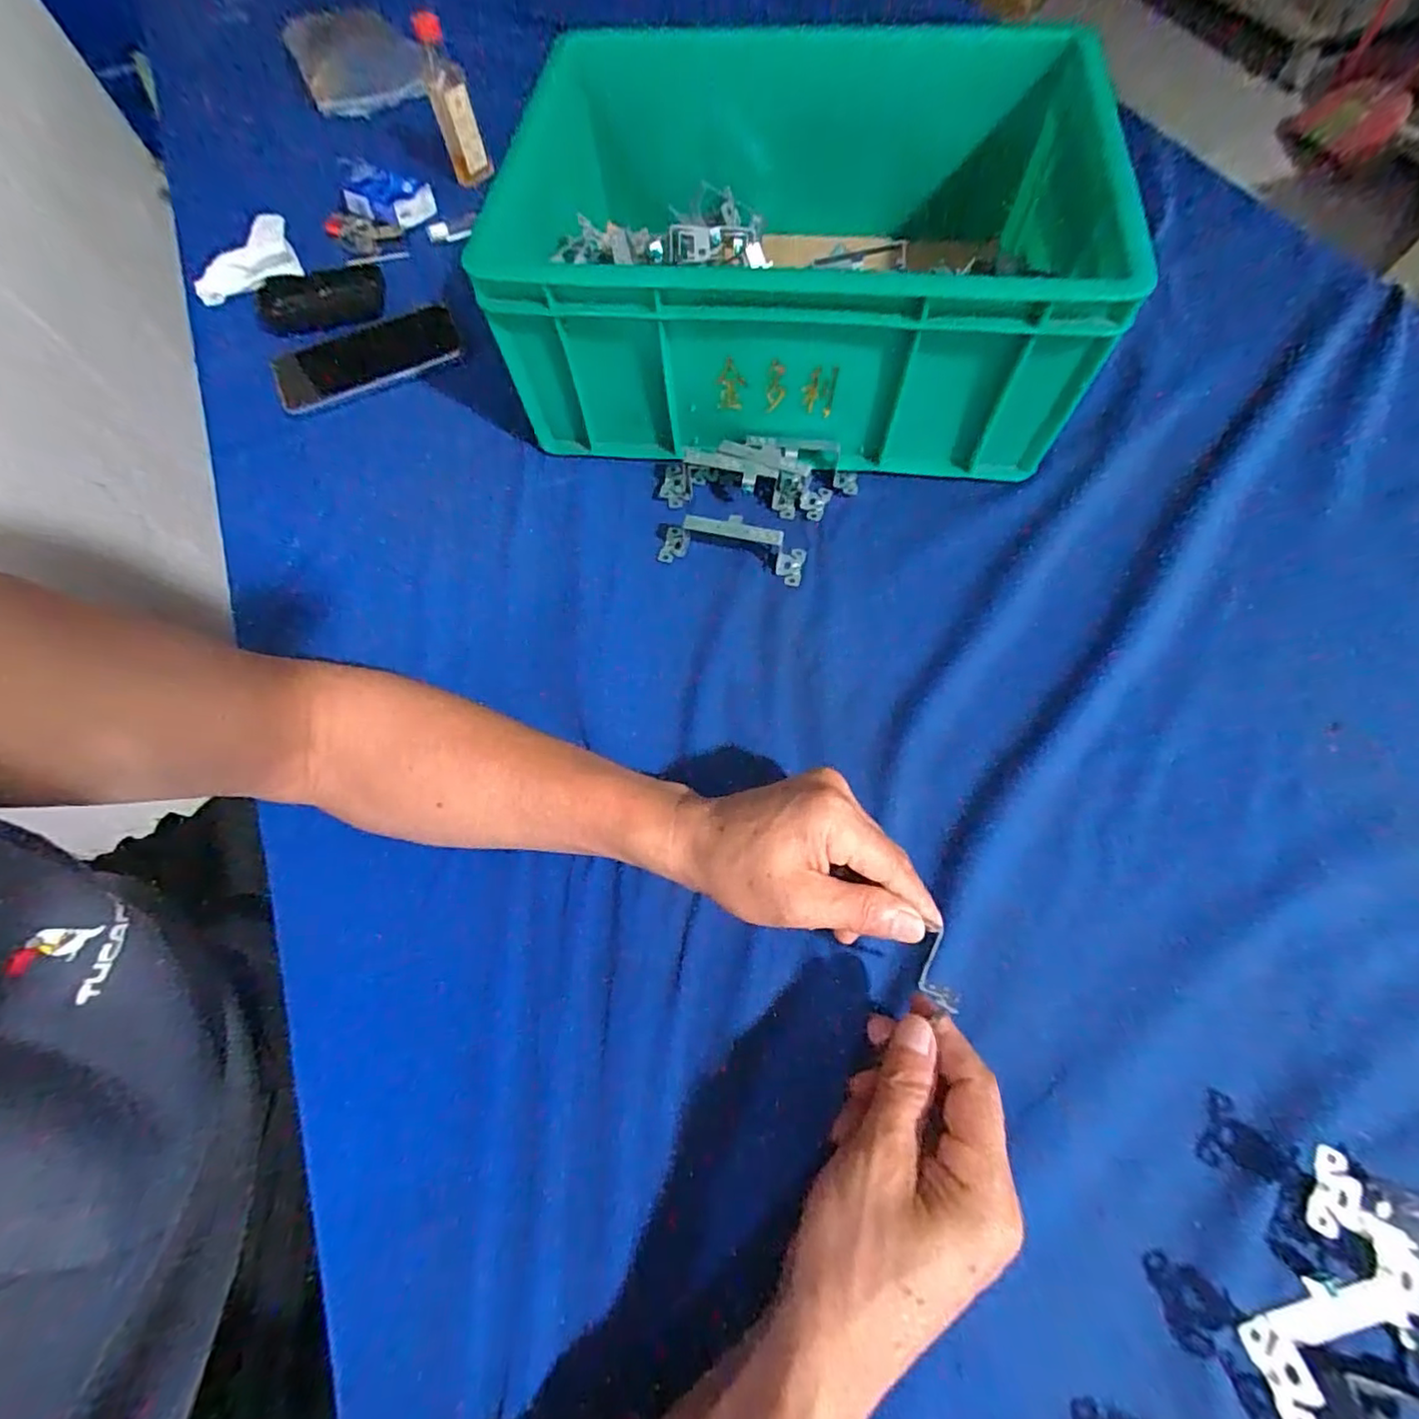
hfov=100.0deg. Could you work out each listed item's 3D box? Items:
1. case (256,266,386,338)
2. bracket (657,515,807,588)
[{"bbox_3d":[-0.367,-0.383,0.562,0.118,0.029,0.049,-6,66,1],"label":"case"},{"bbox_3d":[0.015,-0.121,0.429,0.107,0.030,0.027,10,67,7],"label":"bracket"}]

